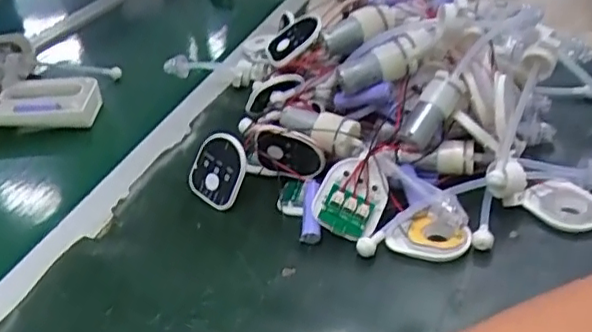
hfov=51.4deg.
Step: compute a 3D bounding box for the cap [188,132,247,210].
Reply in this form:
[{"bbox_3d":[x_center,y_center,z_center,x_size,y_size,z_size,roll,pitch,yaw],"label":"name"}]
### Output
[{"bbox_3d":[-0.062,0.004,0.496,0.047,0.060,0.005,38,21,21],"label":"cap"}]

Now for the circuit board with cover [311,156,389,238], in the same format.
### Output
[{"bbox_3d":[0.042,0.022,0.452,0.049,0.059,0.012,28,-6,4],"label":"circuit board with cover"}]

